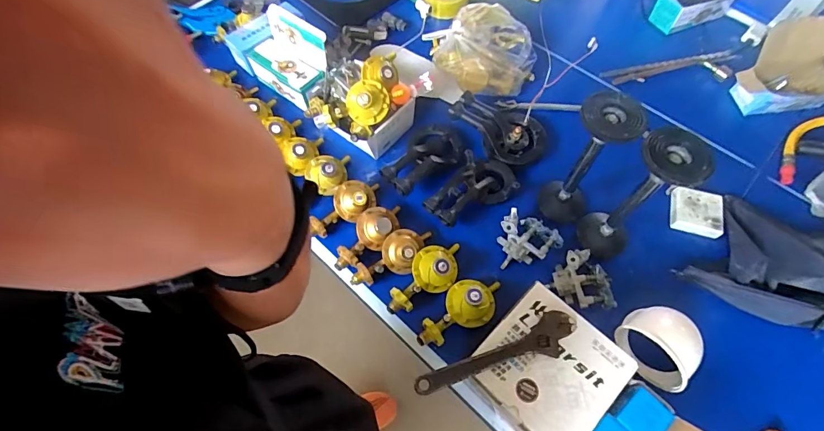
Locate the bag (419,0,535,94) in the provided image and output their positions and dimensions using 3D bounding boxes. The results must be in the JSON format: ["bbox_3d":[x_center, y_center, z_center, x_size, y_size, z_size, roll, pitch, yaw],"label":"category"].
[{"bbox_3d":[0.160,-0.393,0.971,0.229,0.100,0.248,-16,63,-7],"label":"bag"}]

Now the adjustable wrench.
[{"bbox_3d":[0.125,0.204,0.581,0.242,0.019,0.052,-23,64,-10],"label":"adjustable wrench"}]

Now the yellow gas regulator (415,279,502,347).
[{"bbox_3d":[0.087,0.162,0.699,0.083,0.052,0.170,39,70,19],"label":"yellow gas regulator"}]

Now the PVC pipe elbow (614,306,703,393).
[{"bbox_3d":[0.379,0.199,0.650,0.109,0.083,0.118,31,67,16],"label":"PVC pipe elbow"}]

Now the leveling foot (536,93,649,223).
[{"bbox_3d":[0.298,-0.082,0.715,0.087,0.284,0.080,0,62,1],"label":"leveling foot"}]

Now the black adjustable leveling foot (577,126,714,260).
[{"bbox_3d":[0.363,-0.020,0.679,0.084,0.275,0.090,0,62,1],"label":"black adjustable leveling foot"}]

